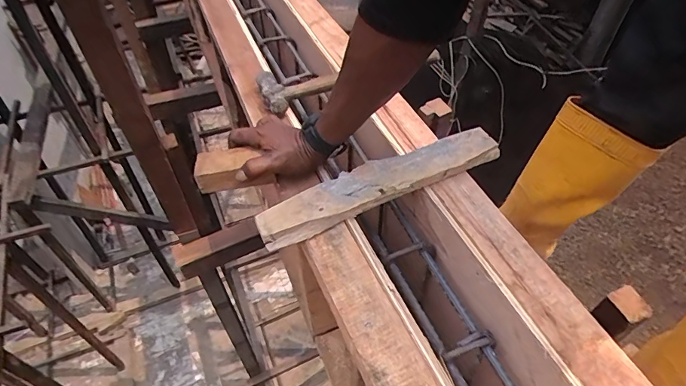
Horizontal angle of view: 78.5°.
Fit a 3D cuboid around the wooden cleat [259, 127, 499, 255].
[{"bbox_3d":[0.051,-0.017,0.559,0.340,0.019,0.062,-21,56,-15],"label":"wooden cleat"}]

